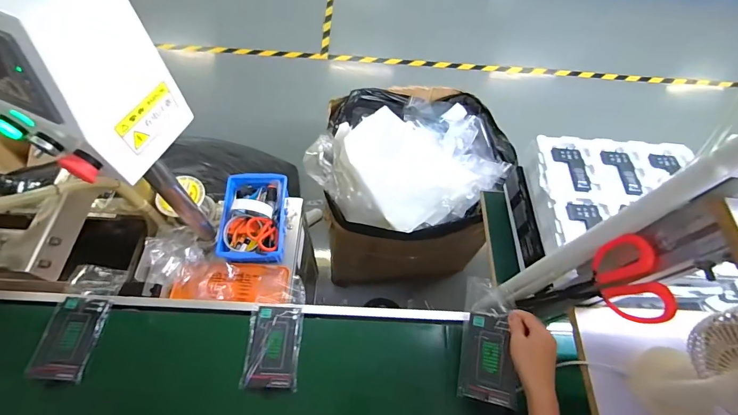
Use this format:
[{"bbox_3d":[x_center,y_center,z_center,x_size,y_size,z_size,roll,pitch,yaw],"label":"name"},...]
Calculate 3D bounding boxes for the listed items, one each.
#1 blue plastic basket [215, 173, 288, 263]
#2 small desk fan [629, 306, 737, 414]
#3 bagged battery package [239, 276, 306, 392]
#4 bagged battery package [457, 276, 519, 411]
[{"bbox_3d":[-0.263,0.019,0.823,0.140,0.068,0.212,-1,62,-4],"label":"blue plastic basket"},{"bbox_3d":[0.419,0.200,0.439,0.078,0.169,0.141,6,62,-1],"label":"small desk fan"},{"bbox_3d":[-0.171,0.229,0.662,0.092,0.021,0.190,3,62,-2],"label":"bagged battery package"},{"bbox_3d":[0.198,0.220,0.604,0.092,0.012,0.194,-9,67,39],"label":"bagged battery package"}]

